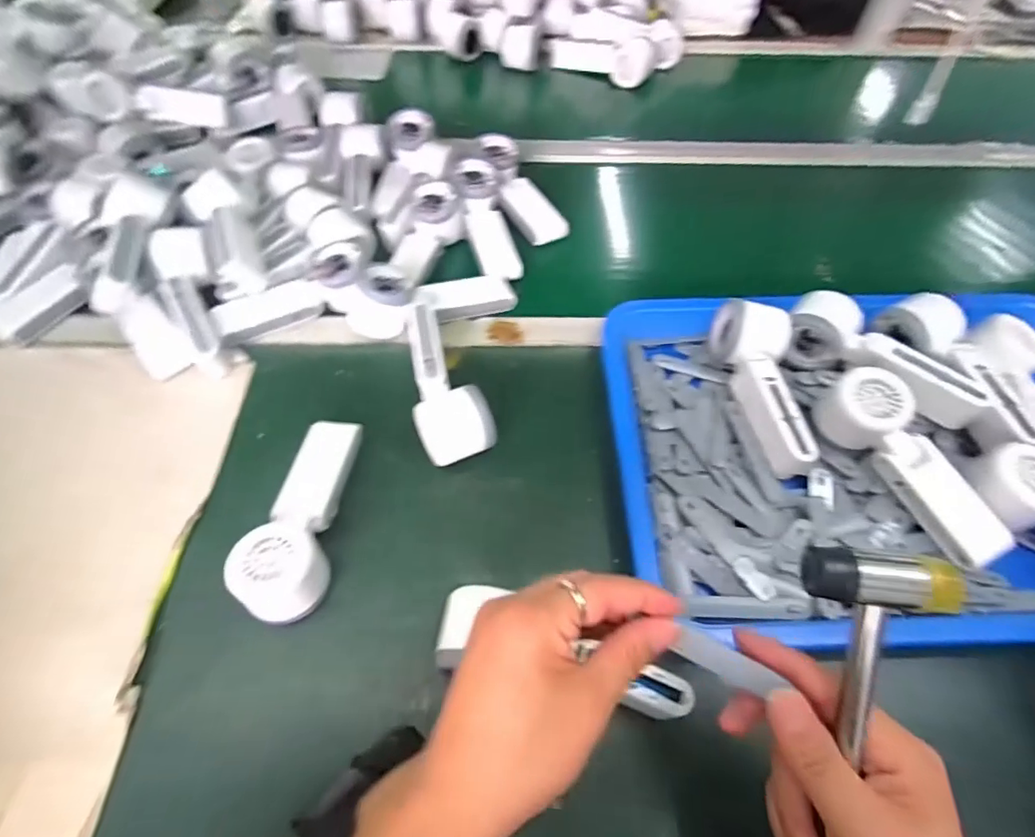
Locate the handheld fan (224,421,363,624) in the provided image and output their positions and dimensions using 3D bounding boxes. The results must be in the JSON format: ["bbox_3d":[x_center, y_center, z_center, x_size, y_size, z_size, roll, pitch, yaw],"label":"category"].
[{"bbox_3d":[-0.168,0.075,0.422,0.057,0.058,0.167,5,55,3],"label":"handheld fan"}]

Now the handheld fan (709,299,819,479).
[{"bbox_3d":[0.222,-0.036,0.457,0.054,0.062,0.161,-5,55,-4],"label":"handheld fan"}]

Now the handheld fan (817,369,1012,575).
[{"bbox_3d":[0.307,0.037,0.416,0.049,0.054,0.164,-27,75,-18],"label":"handheld fan"}]

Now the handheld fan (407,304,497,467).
[{"bbox_3d":[-0.077,-0.041,0.481,0.063,0.043,0.176,-19,58,-13],"label":"handheld fan"}]

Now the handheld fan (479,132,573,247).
[{"bbox_3d":[0.003,-0.287,0.659,0.059,0.030,0.169,-21,72,-14],"label":"handheld fan"}]

